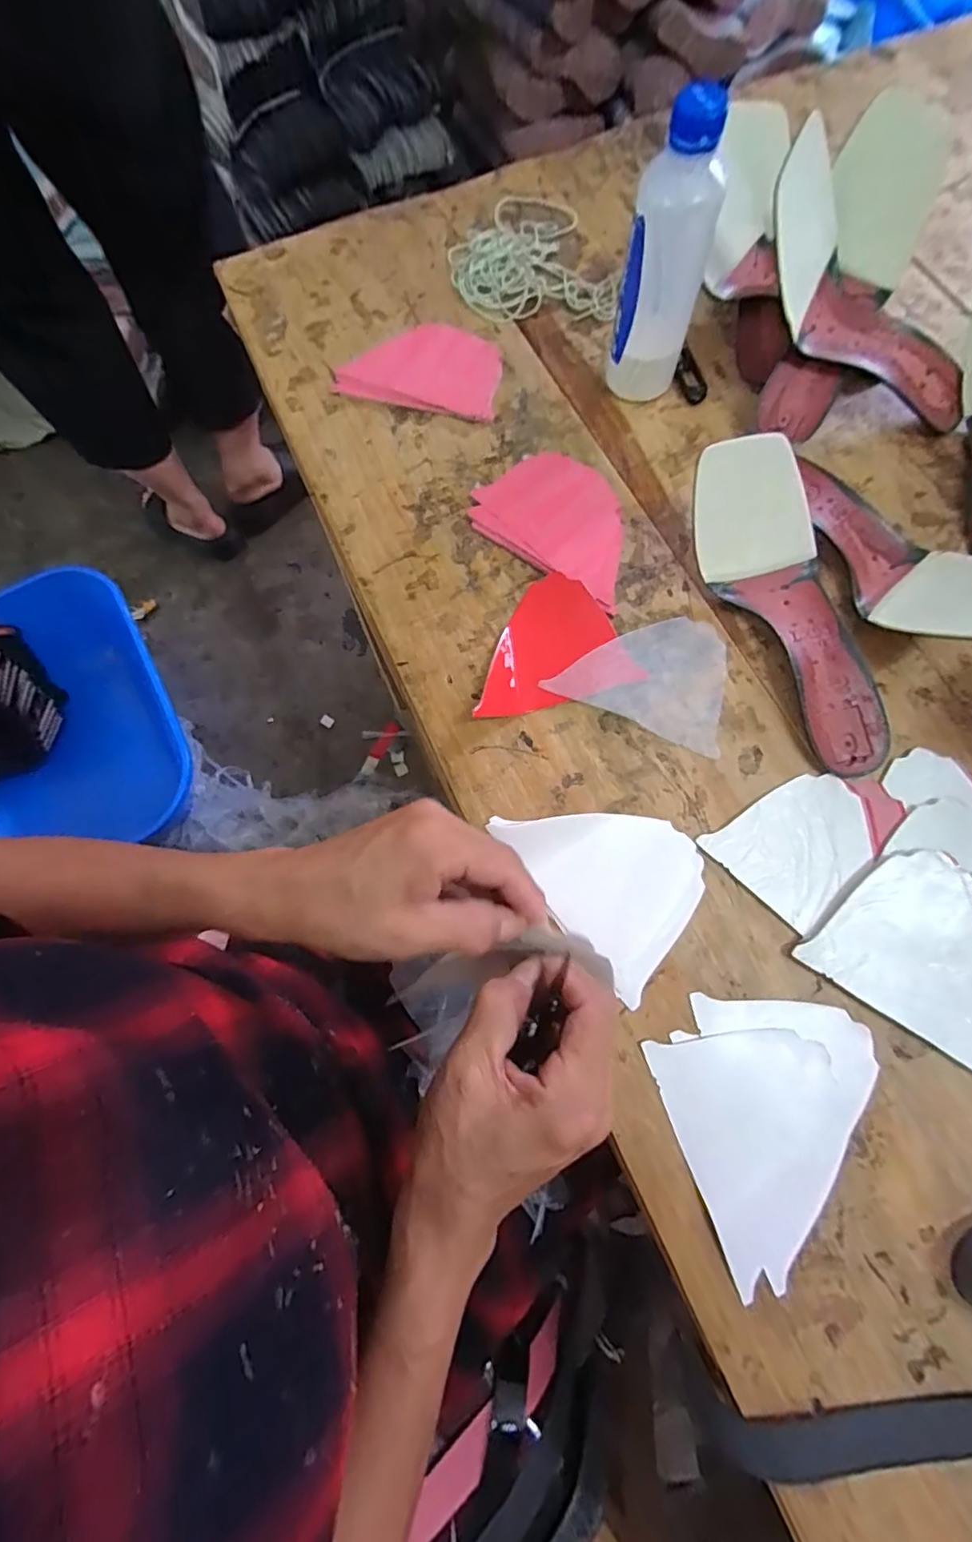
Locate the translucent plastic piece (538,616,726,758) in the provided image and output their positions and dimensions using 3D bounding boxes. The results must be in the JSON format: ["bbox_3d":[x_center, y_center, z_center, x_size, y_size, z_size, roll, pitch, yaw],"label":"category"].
[{"bbox_3d":[0.122,-0.079,0.420,0.122,0.005,0.099,23,74,8],"label":"translucent plastic piece"}]

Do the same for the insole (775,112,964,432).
[{"bbox_3d":[0.299,-0.361,0.444,0.247,0.056,0.080,31,73,-20],"label":"insole"}]

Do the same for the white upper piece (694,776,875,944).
[{"bbox_3d":[0.211,0.045,0.380,0.101,0.007,0.081,-42,76,-12],"label":"white upper piece"}]

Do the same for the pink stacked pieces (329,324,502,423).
[{"bbox_3d":[-0.056,-0.364,0.505,0.134,0.010,0.090,14,73,5],"label":"pink stacked pieces"}]

